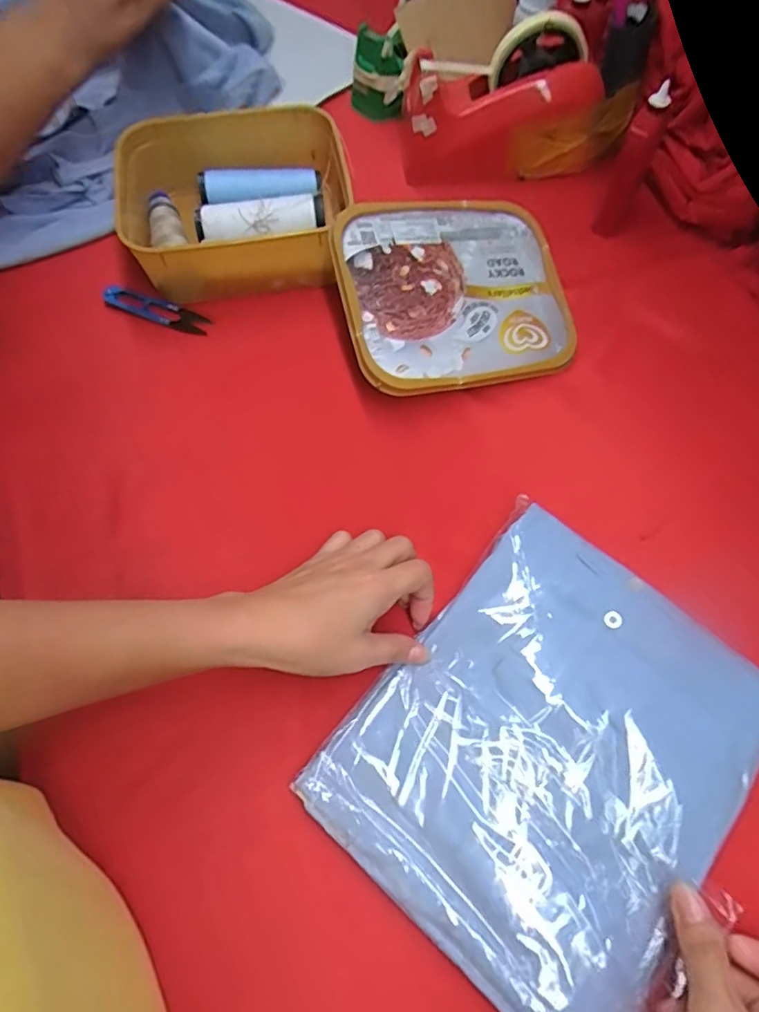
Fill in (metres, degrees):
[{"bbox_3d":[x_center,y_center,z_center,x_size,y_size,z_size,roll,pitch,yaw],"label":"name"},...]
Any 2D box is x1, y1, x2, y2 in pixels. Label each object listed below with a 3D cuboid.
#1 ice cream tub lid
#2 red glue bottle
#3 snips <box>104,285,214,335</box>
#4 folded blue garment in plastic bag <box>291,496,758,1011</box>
[{"bbox_3d":[0.065,-0.180,0.458,0.195,0.009,0.168,-10,81,-16],"label":"ice cream tub lid"},{"bbox_3d":[0.227,-0.305,0.488,0.029,0.116,0.069,25,65,7],"label":"red glue bottle"},{"bbox_3d":[-0.199,-0.175,0.488,0.102,0.011,0.022,21,65,6],"label":"snips"},{"bbox_3d":[0.106,0.148,0.331,0.210,0.024,0.244,39,72,16],"label":"folded blue garment in plastic bag"}]

